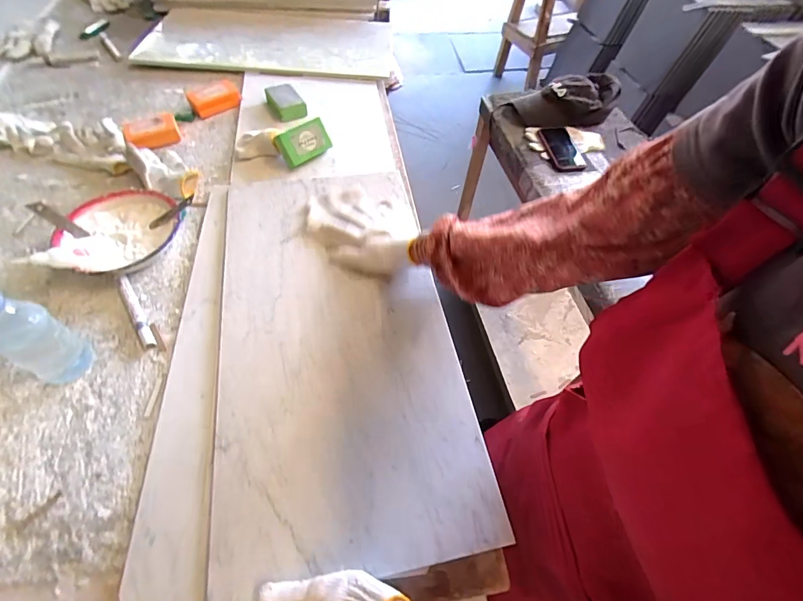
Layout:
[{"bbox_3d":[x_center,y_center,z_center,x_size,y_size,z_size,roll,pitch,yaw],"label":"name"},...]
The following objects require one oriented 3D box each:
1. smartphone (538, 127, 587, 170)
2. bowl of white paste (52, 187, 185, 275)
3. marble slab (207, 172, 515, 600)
[{"bbox_3d":[0.385,-0.364,0.940,0.086,0.013,0.144,-7,65,-12],"label":"smartphone"},{"bbox_3d":[-0.432,-0.109,0.608,0.168,0.041,0.162,2,58,-2],"label":"bowl of white paste"},{"bbox_3d":[-0.094,0.027,0.551,0.297,0.025,0.595,-9,55,-9],"label":"marble slab"}]

